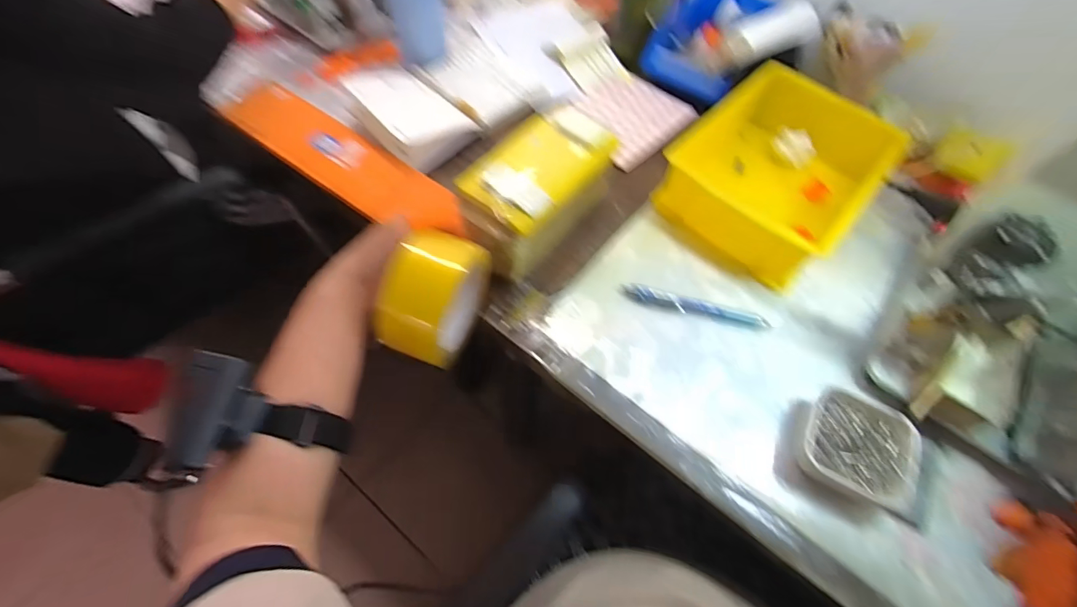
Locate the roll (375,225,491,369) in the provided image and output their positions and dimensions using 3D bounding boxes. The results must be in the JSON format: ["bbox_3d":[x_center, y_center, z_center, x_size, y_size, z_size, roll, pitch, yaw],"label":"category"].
[{"bbox_3d":[-0.082,-0.003,0.371,0.058,0.096,0.101,15,59,5],"label":"roll"}]

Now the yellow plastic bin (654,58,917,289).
[{"bbox_3d":[0.258,-0.144,0.505,0.183,0.080,0.206,41,65,19],"label":"yellow plastic bin"}]

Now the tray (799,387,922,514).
[{"bbox_3d":[0.260,0.116,0.379,0.086,0.037,0.090,22,60,10],"label":"tray"}]

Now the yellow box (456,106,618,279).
[{"bbox_3d":[-0.001,-0.110,0.456,0.088,0.091,0.172,34,63,16],"label":"yellow box"}]

